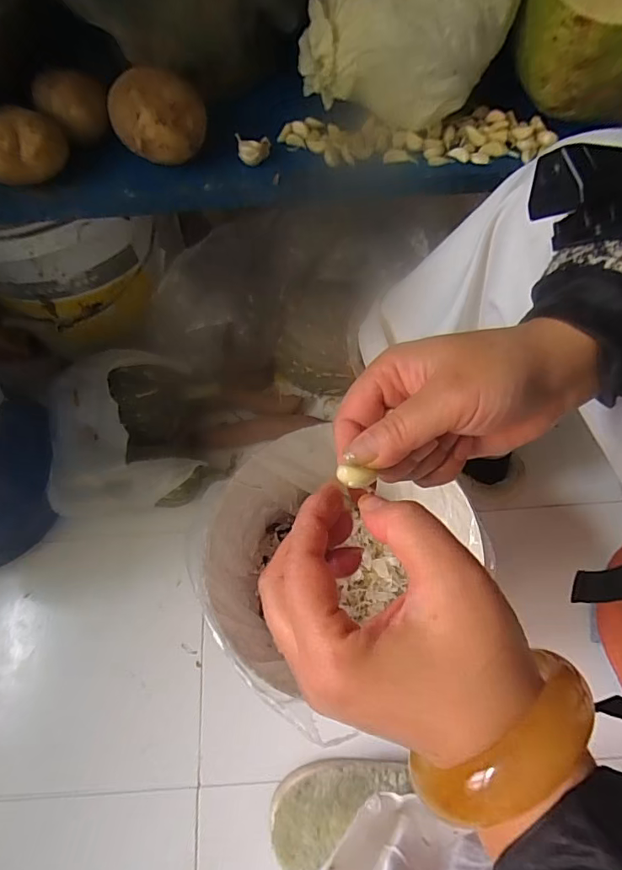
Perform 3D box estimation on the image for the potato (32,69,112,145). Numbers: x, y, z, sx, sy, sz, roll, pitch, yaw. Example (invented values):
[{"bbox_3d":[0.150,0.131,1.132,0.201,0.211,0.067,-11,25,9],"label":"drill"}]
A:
[{"bbox_3d":[-0.207,-0.287,0.416,0.056,0.045,0.052,-31,70,-13],"label":"potato"}]

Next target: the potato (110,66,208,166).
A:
[{"bbox_3d":[-0.134,-0.280,0.416,0.077,0.059,0.076,-21,68,-9],"label":"potato"}]

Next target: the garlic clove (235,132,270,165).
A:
[{"bbox_3d":[-0.052,-0.259,0.428,0.029,0.021,0.017,-3,66,-1],"label":"garlic clove"}]

